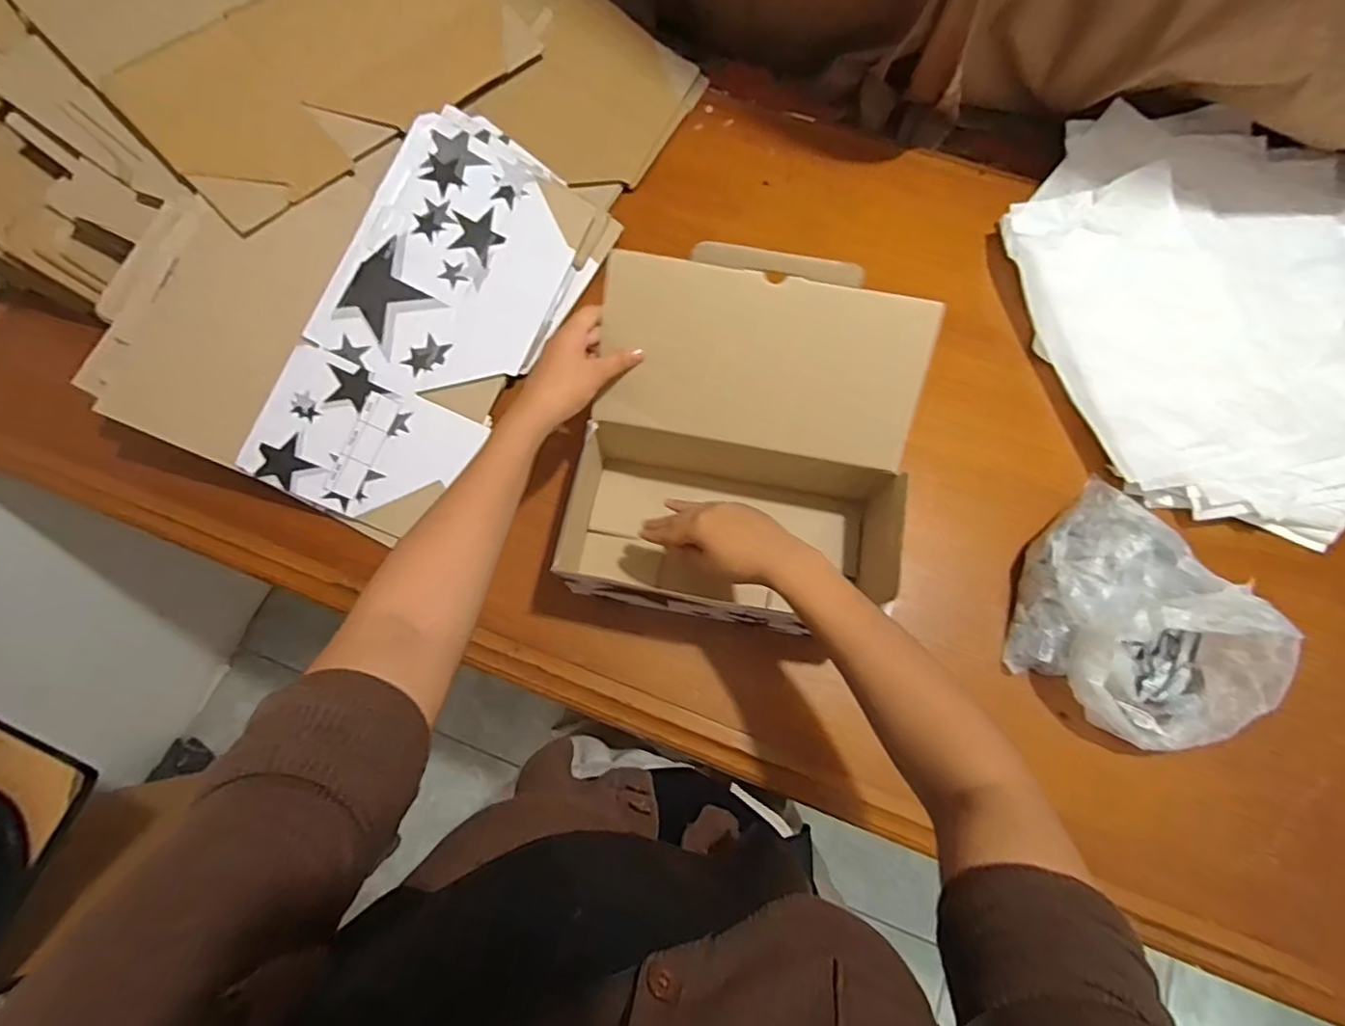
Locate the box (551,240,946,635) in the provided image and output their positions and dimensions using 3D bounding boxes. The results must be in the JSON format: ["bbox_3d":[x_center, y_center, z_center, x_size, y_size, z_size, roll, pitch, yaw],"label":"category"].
[{"bbox_3d":[0.055,-0.052,0.548,0.299,0.188,0.277,11,74,3],"label":"box"}]

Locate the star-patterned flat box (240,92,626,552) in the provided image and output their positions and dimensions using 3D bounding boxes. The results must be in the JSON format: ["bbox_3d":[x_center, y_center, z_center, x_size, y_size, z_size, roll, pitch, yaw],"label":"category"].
[{"bbox_3d":[-0.254,-0.200,0.637,0.213,0.016,0.436,30,82,-13],"label":"star-patterned flat box"}]

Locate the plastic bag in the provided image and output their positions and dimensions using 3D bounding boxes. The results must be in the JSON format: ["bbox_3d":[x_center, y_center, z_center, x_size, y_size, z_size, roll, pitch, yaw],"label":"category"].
[{"bbox_3d":[0.437,0.089,0.548,0.199,0.101,0.215,35,76,9],"label":"plastic bag"}]

